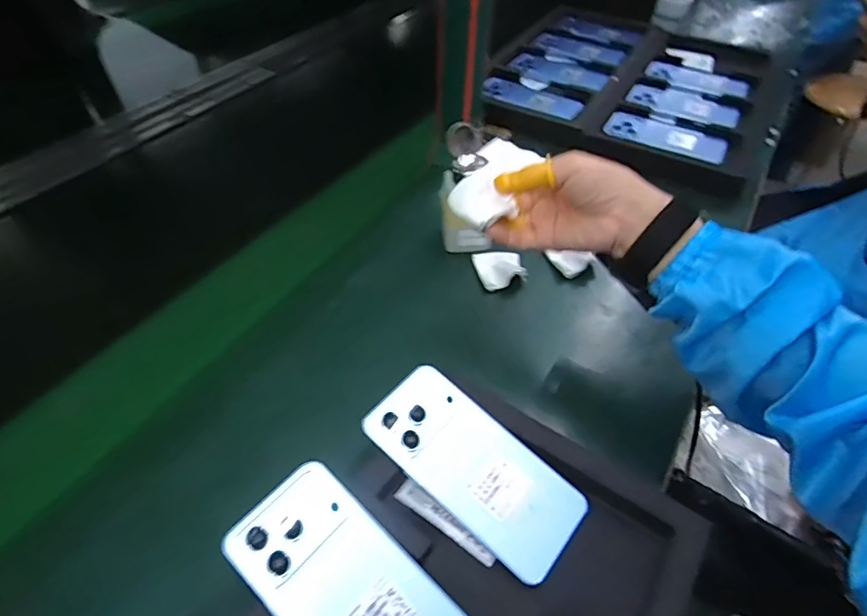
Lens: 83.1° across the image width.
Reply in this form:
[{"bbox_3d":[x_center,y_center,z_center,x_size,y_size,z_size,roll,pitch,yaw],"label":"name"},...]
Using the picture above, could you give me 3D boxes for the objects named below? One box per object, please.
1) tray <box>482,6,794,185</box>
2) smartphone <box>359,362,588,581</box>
[{"bbox_3d":[0.346,-0.401,0.840,0.450,0.034,0.512,26,54,20],"label":"tray"},{"bbox_3d":[0.029,0.114,0.360,0.162,0.006,0.077,39,59,17],"label":"smartphone"}]

